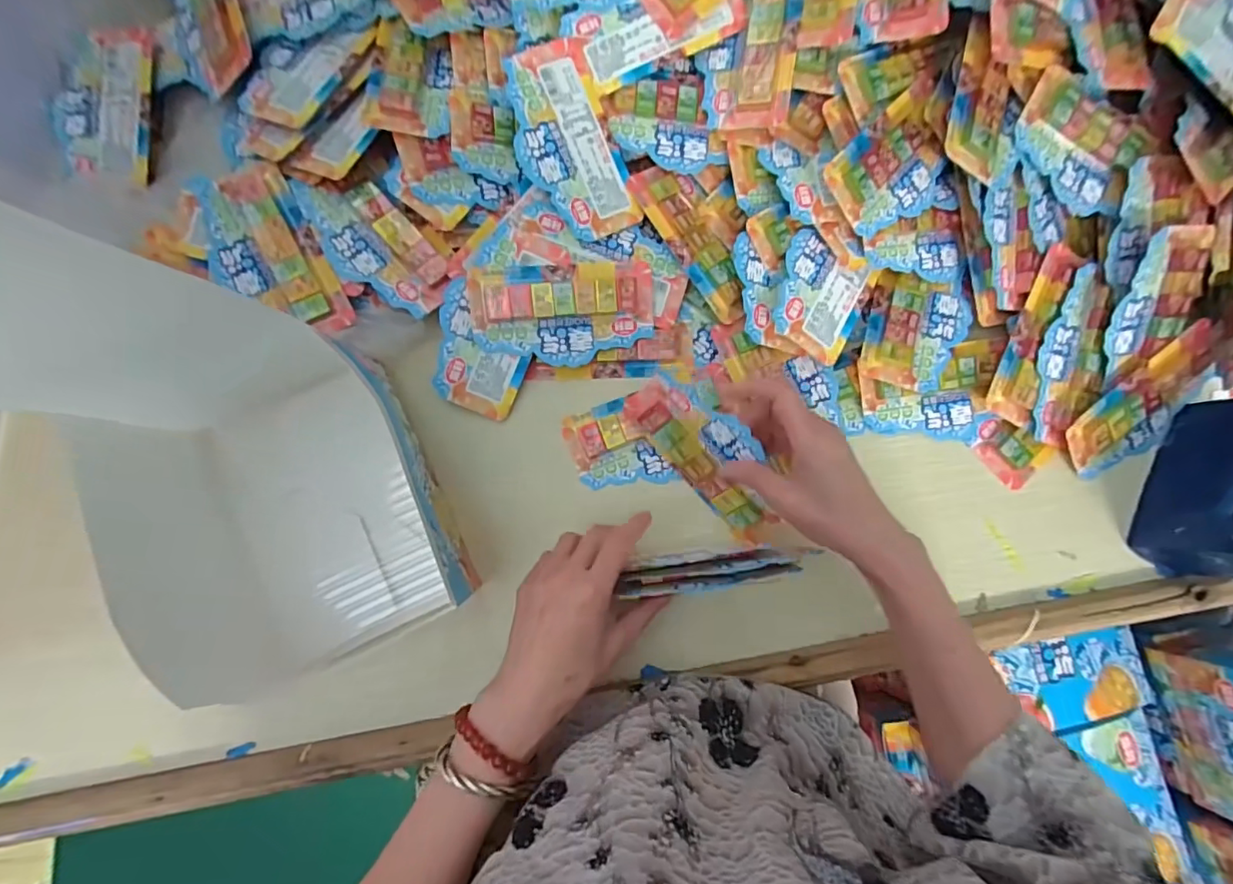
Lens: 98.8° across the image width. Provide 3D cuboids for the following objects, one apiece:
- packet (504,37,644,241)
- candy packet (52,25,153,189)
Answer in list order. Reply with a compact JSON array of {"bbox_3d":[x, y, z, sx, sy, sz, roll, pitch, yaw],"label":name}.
[{"bbox_3d":[-0.038,-0.235,0.419,0.077,0.004,0.144,-22,101,-13],"label":"packet"},{"bbox_3d":[-0.420,-0.275,0.433,0.071,0.007,0.131,-4,82,-3],"label":"candy packet"}]

